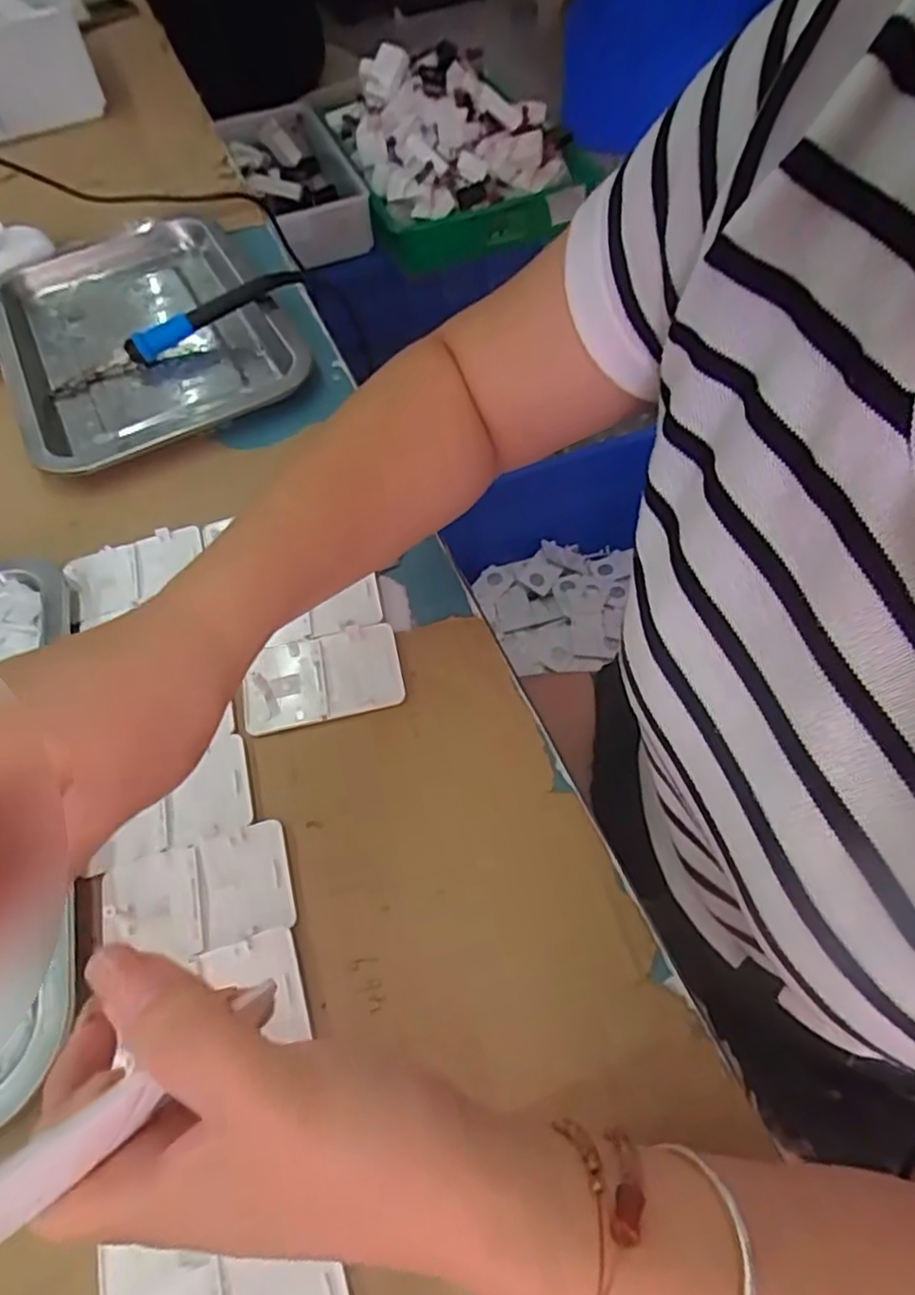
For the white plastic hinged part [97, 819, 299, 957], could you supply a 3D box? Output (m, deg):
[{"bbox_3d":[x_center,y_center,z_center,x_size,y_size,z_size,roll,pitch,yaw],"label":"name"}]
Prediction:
[{"bbox_3d":[-0.121,0.116,0.319,0.085,0.005,0.051,-16,58,-6],"label":"white plastic hinged part"}]

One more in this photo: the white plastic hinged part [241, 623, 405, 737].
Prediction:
[{"bbox_3d":[-0.075,0.016,0.377,0.085,0.004,0.052,-12,58,-3],"label":"white plastic hinged part"}]

